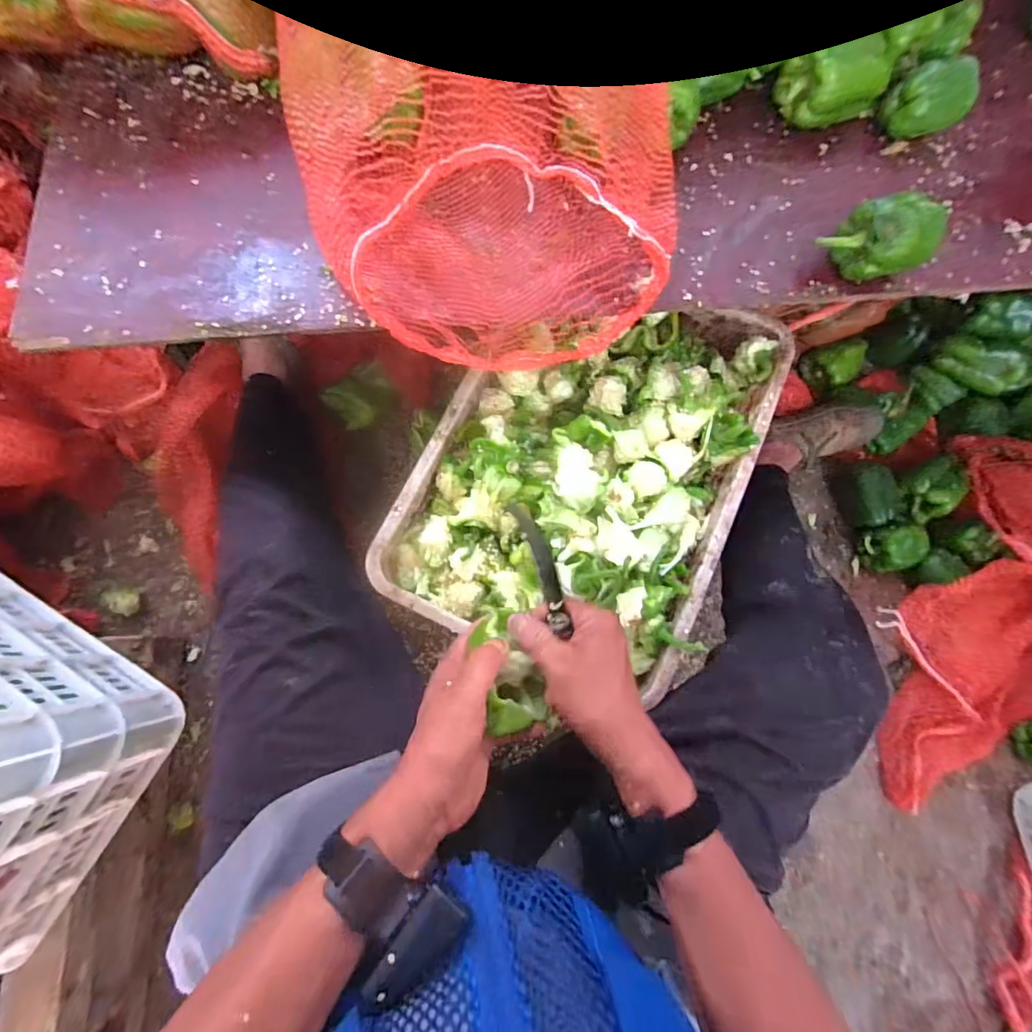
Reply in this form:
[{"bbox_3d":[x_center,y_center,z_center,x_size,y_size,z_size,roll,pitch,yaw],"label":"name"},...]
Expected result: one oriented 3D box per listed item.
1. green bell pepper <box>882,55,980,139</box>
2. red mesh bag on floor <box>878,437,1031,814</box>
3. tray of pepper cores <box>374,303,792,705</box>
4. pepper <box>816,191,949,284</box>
[{"bbox_3d":[0.494,-0.496,0.582,0.086,0.065,0.080,40,79,8],"label":"green bell pepper"},{"bbox_3d":[0.771,0.175,0.765,0.352,0.106,0.629,35,92,9],"label":"red mesh bag on floor"},{"bbox_3d":[0.098,-0.079,0.586,0.354,0.091,0.506,25,78,5],"label":"tray of pepper cores"},{"bbox_3d":[0.396,-0.301,0.523,0.104,0.072,0.068,-13,77,-4],"label":"pepper"}]

